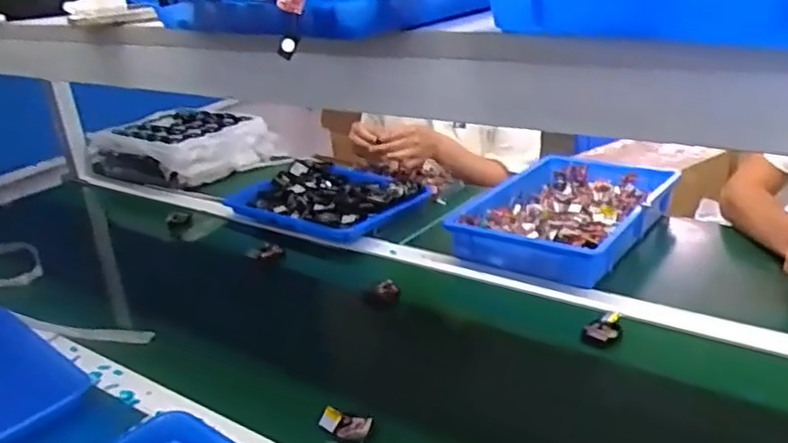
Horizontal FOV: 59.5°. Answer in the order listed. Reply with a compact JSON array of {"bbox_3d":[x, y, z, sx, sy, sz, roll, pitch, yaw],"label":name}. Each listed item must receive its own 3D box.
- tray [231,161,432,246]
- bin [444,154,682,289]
[{"bbox_3d":[-0.126,-0.040,1.322,0.355,0.061,0.241,13,30,36],"label":"tray"},{"bbox_3d":[0.287,-0.019,1.123,0.254,0.065,0.389,15,31,39],"label":"bin"}]

